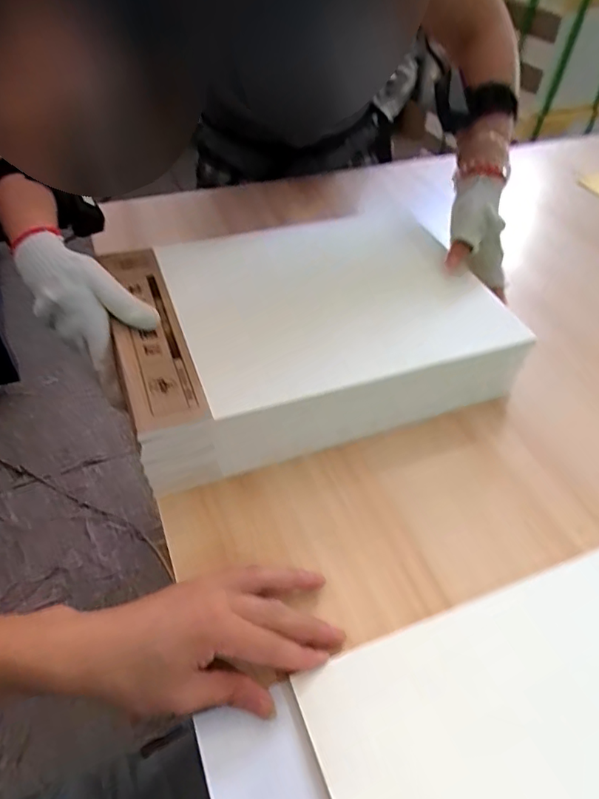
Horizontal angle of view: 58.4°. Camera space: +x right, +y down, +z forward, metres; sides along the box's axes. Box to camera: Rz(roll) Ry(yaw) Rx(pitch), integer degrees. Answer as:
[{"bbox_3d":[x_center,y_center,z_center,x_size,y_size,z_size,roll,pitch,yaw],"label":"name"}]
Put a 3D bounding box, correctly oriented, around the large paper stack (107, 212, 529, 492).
[{"bbox_3d":[0.008,-0.083,0.557,0.384,0.089,0.266,-15,50,-16],"label":"large paper stack"}]

